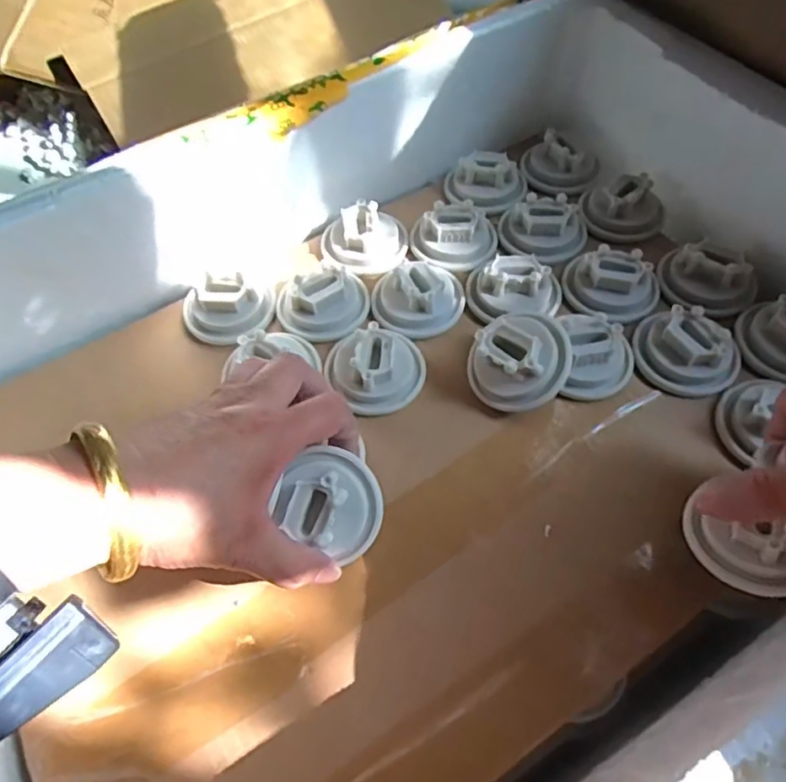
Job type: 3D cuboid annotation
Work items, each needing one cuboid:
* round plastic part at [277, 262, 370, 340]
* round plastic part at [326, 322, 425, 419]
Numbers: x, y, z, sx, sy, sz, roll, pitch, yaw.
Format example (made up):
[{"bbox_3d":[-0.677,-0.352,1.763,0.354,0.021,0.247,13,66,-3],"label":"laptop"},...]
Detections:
[{"bbox_3d":[-0.049,-0.064,0.409,0.062,0.022,0.055,-9,58,-3],"label":"round plastic part"},{"bbox_3d":[-0.013,-0.015,0.379,0.062,0.027,0.060,-1,58,2],"label":"round plastic part"}]

